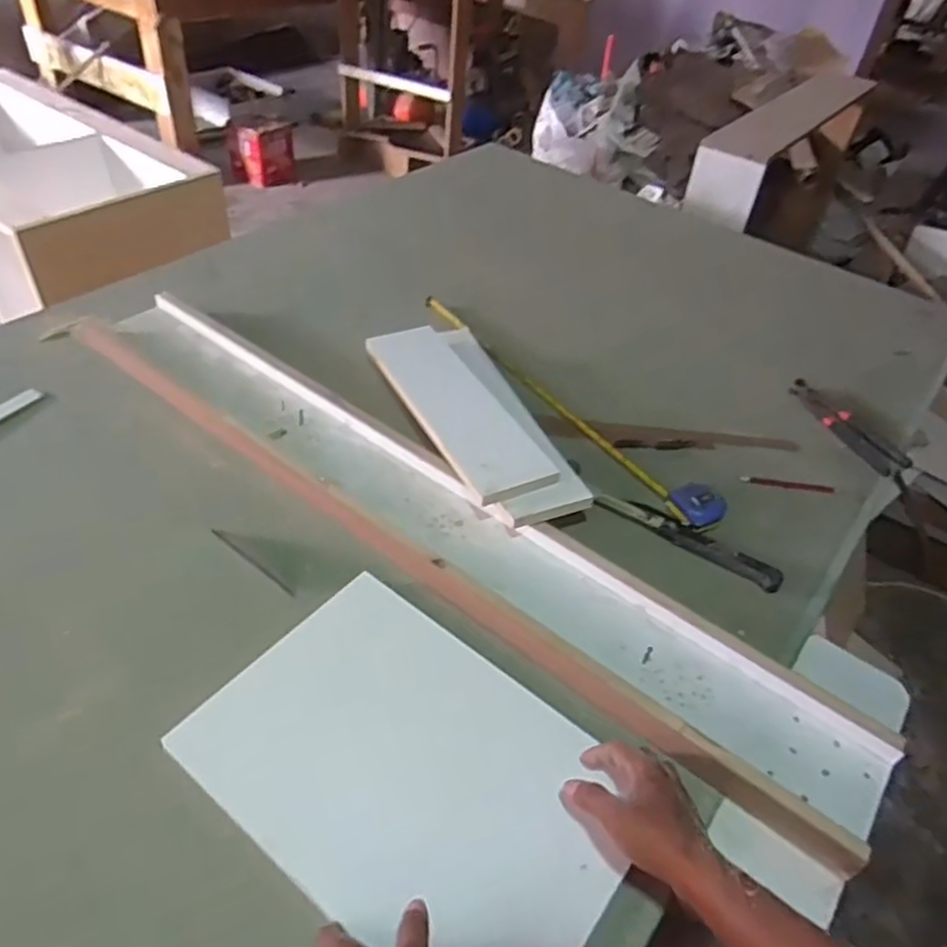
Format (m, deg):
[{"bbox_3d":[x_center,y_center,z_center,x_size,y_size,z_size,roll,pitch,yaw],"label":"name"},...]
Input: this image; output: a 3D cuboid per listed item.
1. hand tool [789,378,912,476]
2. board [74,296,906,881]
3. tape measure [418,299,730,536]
[{"bbox_3d":[0.588,-0.079,1.126,0.064,0.019,0.216,-10,46,-17],"label":"hand tool"},{"bbox_3d":[-0.080,0.026,0.929,1.199,0.052,0.215,32,49,25],"label":"board"},{"bbox_3d":[0.132,-0.129,1.119,0.072,0.030,0.647,-23,51,-28],"label":"tape measure"}]

